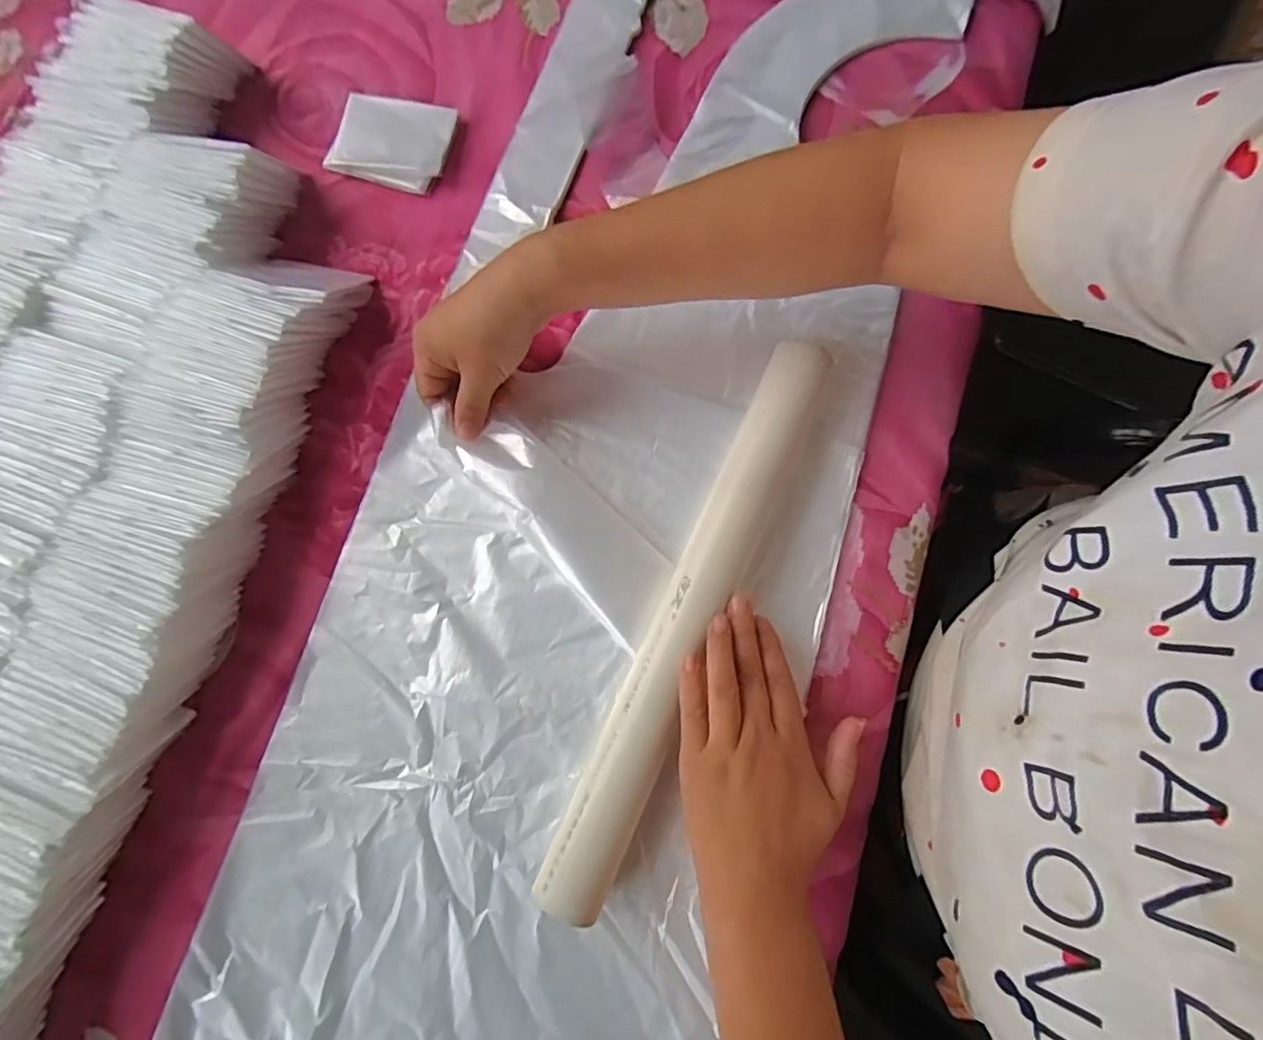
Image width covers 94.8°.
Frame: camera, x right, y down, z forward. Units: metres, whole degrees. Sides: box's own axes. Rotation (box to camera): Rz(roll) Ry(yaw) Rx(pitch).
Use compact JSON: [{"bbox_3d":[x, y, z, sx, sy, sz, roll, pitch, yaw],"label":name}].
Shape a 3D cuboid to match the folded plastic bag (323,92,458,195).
[{"bbox_3d":[-0.180,-0.287,0.442,0.084,0.020,0.065,13,80,4],"label":"folded plastic bag"}]

